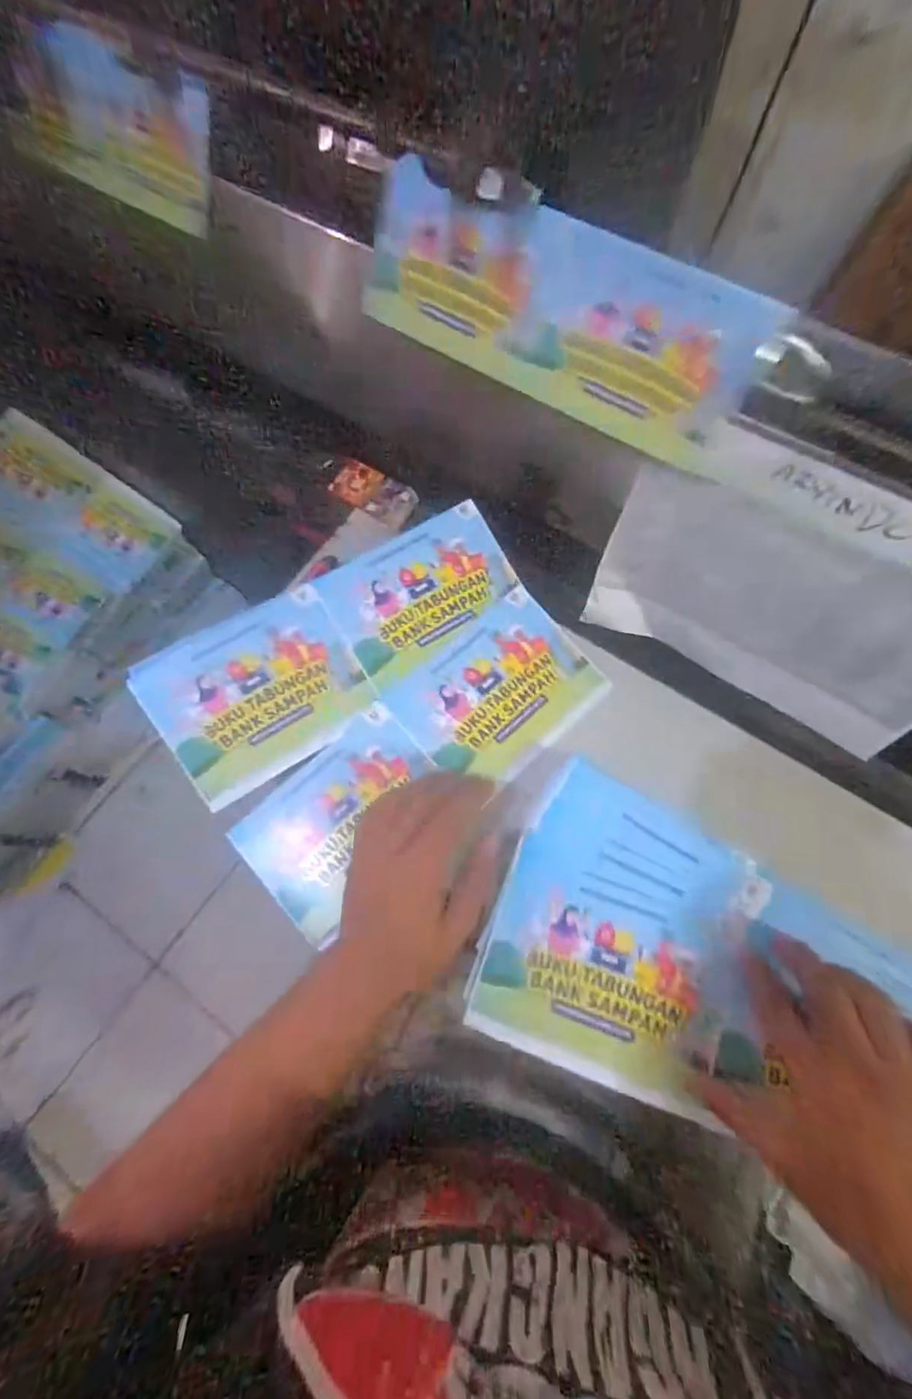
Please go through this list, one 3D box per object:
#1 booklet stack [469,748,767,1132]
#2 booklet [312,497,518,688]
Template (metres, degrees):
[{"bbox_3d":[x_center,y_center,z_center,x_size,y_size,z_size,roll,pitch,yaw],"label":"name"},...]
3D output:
[{"bbox_3d":[0.114,0.151,0.376,0.163,0.021,0.187,19,71,8],"label":"booklet stack"},{"bbox_3d":[-0.026,-0.090,0.461,0.148,0.005,0.098,-32,92,-12],"label":"booklet"}]

